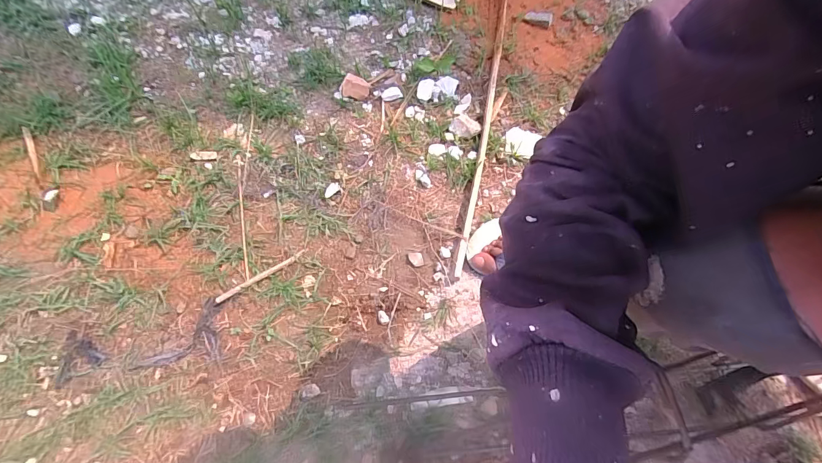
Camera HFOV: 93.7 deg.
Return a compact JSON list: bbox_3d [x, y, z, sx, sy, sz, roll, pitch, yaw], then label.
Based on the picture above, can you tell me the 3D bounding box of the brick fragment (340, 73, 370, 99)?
[{"bbox_3d":[-0.116,-0.299,0.792,0.059,0.033,0.032,-3,63,-5],"label":"brick fragment"}]

